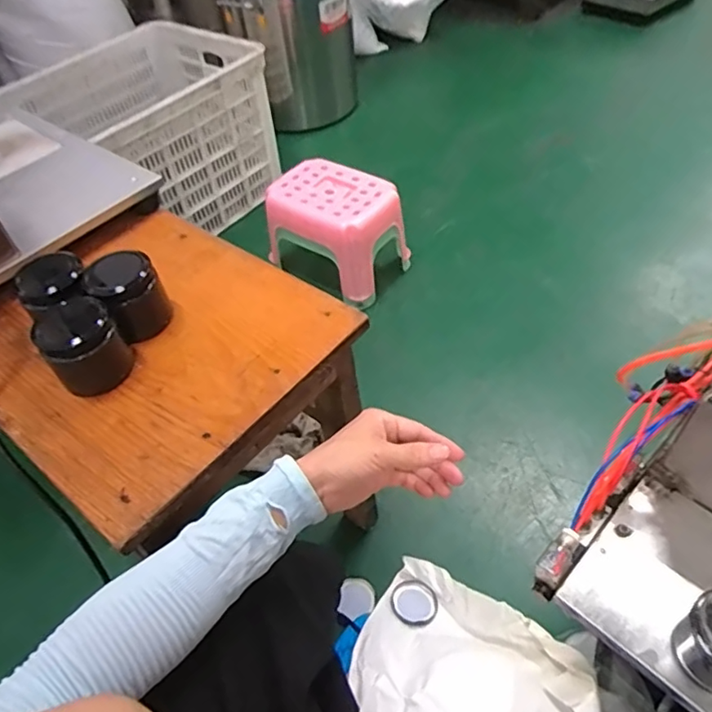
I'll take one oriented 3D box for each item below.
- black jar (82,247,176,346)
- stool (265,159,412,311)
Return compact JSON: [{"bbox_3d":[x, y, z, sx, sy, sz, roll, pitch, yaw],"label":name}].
[{"bbox_3d":[-0.221,-0.058,0.559,0.065,0.071,0.069,-3,49,4],"label":"black jar"},{"bbox_3d":[-0.047,-0.279,1.262,0.273,0.193,0.196,28,57,27],"label":"stool"}]

